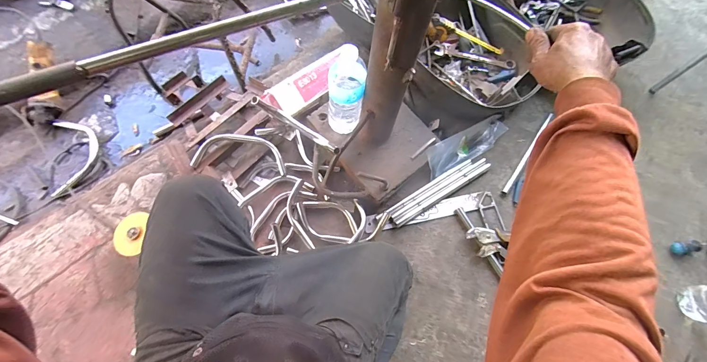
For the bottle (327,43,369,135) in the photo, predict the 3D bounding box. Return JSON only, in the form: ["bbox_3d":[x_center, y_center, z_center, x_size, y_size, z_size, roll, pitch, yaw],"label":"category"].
[{"bbox_3d":[-0.019,-0.194,0.708,0.082,0.242,0.067,30,71,8],"label":"bottle"}]

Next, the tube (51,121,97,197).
[{"bbox_3d":[-0.872,-0.081,0.964,0.121,0.033,0.242,-10,71,-6],"label":"tube"}]

